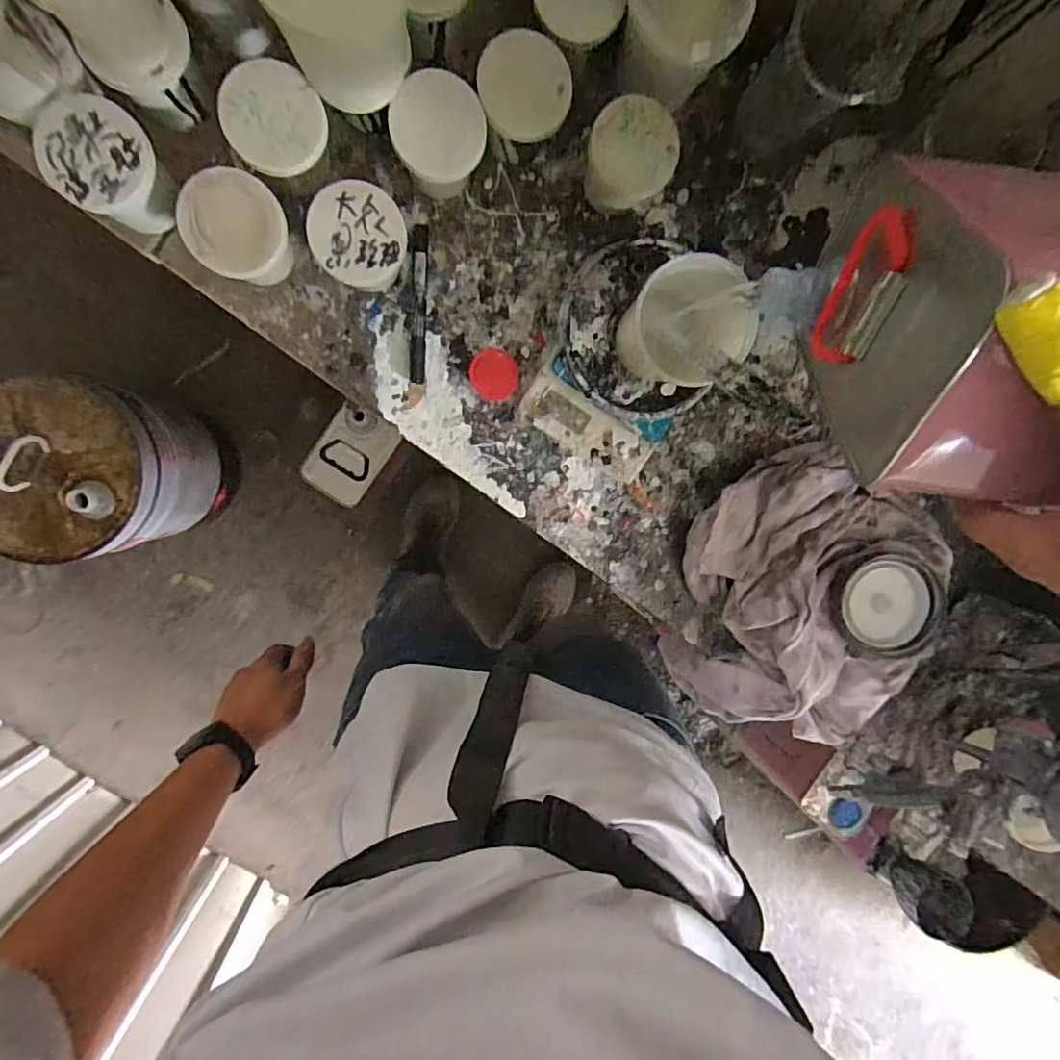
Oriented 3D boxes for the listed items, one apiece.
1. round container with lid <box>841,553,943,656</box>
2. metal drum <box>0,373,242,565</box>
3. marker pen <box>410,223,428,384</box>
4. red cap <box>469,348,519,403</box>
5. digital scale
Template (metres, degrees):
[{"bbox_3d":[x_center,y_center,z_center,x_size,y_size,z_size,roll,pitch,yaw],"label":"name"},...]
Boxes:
[{"bbox_3d":[0.351,0.073,0.541,0.089,0.022,0.093,-1,96,-7],"label":"round container with lid"},{"bbox_3d":[-0.731,-0.103,0.980,0.287,0.366,0.265,-9,97,-6],"label":"metal drum"},{"bbox_3d":[-0.099,-0.200,0.498,0.013,0.018,0.132,2,96,-7],"label":"marker pen"},{"bbox_3d":[-0.033,-0.143,0.516,0.045,0.014,0.045,-1,96,-7],"label":"red cap"},{"bbox_3d":[0.091,-0.158,0.515,0.152,0.048,0.196,27,92,-9],"label":"digital scale"}]

